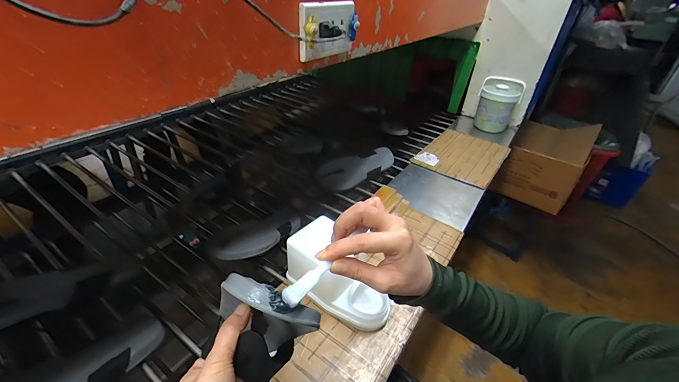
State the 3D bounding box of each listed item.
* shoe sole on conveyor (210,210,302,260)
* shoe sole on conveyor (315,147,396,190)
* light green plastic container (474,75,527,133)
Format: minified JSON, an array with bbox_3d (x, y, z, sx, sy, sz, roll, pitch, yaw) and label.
[{"bbox_3d":[-0.165,0.091,0.678,0.082,0.025,0.277,14,16,20],"label":"shoe sole on conveyor"},{"bbox_3d":[0.060,-0.075,0.962,0.272,0.098,0.018,-23,-4,-21],"label":"shoe sole on conveyor"},{"bbox_3d":[0.683,-0.370,1.317,0.162,0.198,0.163,20,39,20],"label":"light green plastic container"}]

